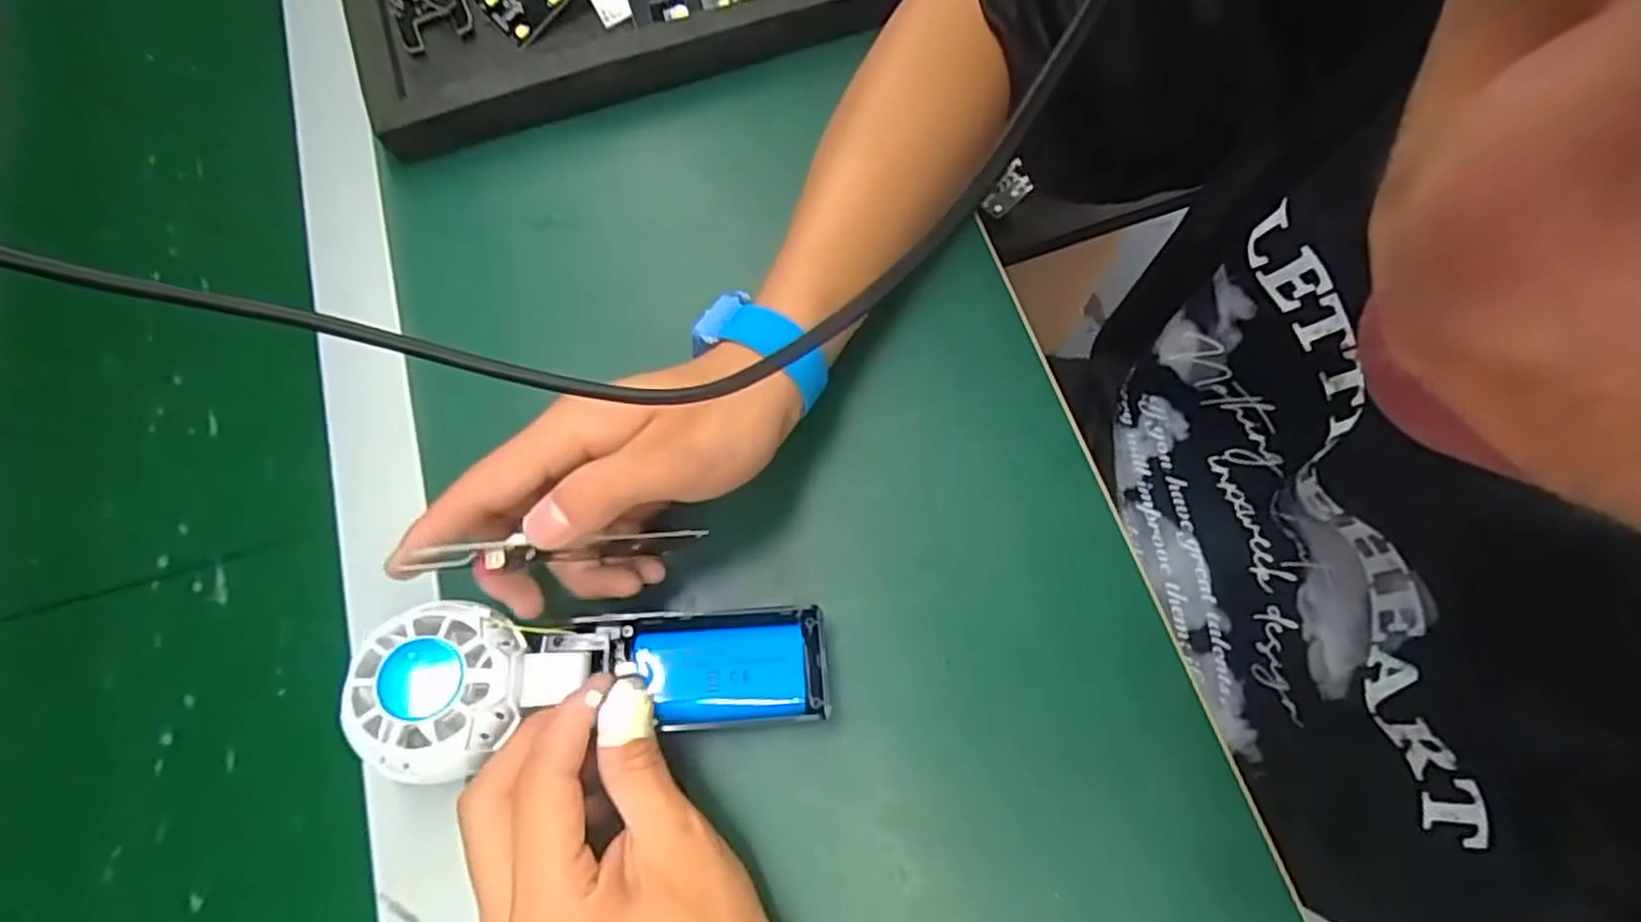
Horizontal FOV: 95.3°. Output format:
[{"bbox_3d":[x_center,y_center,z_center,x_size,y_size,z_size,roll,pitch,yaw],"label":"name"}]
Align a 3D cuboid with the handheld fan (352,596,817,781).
[{"bbox_3d":[-0.083,0.083,0.288,0.165,0.034,0.056,0,71,-15],"label":"handheld fan"}]

